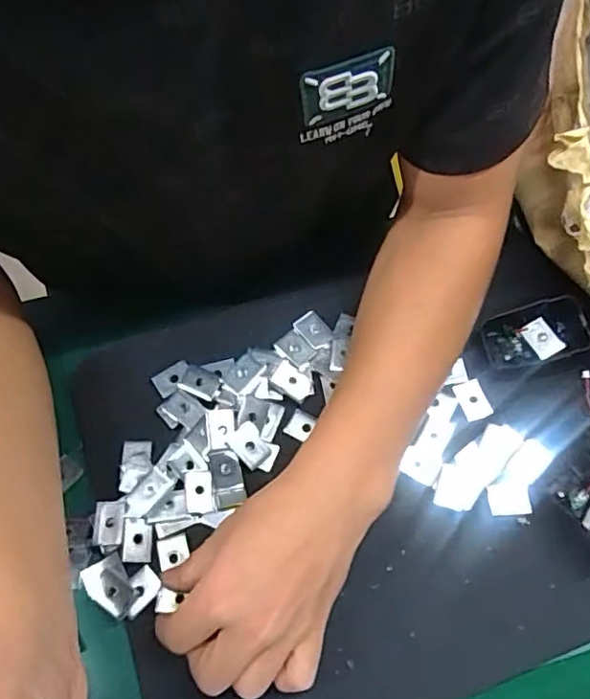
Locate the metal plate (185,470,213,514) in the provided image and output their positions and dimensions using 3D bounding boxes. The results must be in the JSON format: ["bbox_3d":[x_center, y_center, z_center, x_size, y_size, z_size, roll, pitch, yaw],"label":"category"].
[{"bbox_3d":[-0.065,0.096,0.393,0.018,0.004,0.027,-7,79,-3],"label":"metal plate"}]

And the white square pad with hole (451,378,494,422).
[{"bbox_3d":[0.130,0.037,0.429,0.020,0.004,0.030,-18,67,-6],"label":"white square pad with hole"}]

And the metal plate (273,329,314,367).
[{"bbox_3d":[0.000,0.000,0.437,0.018,0.004,0.026,-41,71,-15],"label":"metal plate"}]

